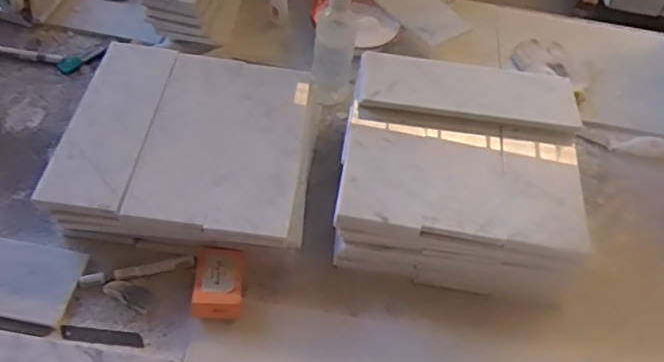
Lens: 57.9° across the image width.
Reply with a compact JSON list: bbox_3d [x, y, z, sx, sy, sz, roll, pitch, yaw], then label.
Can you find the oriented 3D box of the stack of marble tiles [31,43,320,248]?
[{"bbox_3d":[-0.192,-0.048,0.847,0.326,0.094,0.311,10,51,-2],"label":"stack of marble tiles"}]

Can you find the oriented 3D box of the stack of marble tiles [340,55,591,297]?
[{"bbox_3d":[0.168,-0.012,0.835,0.307,0.155,0.279,9,51,0],"label":"stack of marble tiles"}]

